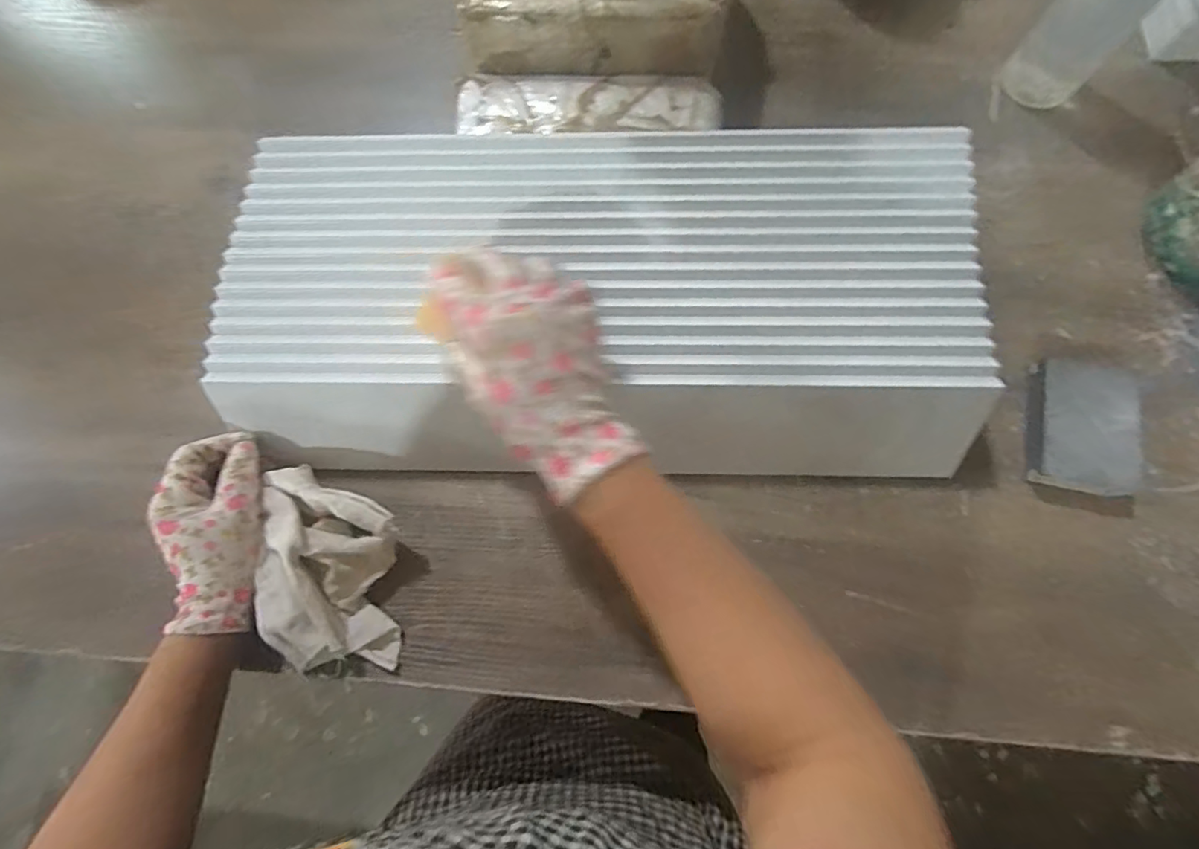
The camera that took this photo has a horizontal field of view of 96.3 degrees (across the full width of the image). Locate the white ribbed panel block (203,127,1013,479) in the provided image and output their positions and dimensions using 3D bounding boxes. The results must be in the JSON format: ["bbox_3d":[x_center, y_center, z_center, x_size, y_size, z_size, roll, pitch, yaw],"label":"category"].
[{"bbox_3d":[-0.005,-0.098,0.426,0.550,0.072,0.255,1,76,3],"label":"white ribbed panel block"}]

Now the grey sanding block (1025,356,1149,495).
[{"bbox_3d":[0.377,0.002,0.421,0.075,0.024,0.100,13,77,5],"label":"grey sanding block"}]

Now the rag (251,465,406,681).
[{"bbox_3d":[-0.200,0.108,0.395,0.094,0.041,0.147,0,76,2],"label":"rag"}]

